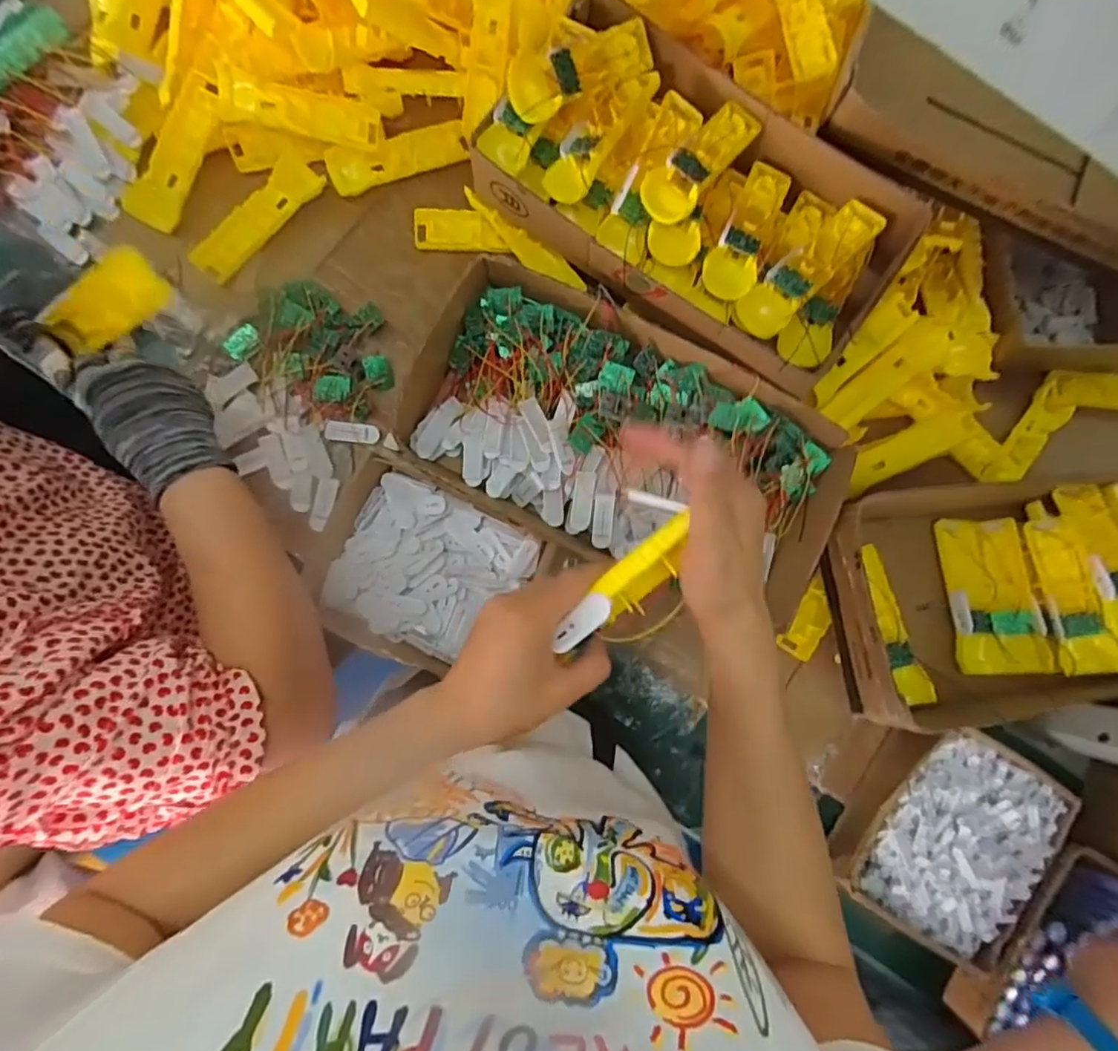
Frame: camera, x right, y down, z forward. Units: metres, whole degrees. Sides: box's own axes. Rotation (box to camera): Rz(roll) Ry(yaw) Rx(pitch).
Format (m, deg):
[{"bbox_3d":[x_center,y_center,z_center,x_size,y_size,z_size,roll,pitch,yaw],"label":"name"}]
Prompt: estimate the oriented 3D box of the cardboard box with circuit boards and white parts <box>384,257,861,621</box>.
[{"bbox_3d":[0.064,-0.079,0.605,0.426,0.072,0.227,28,82,-1],"label":"cardboard box with circuit boards and white parts"}]

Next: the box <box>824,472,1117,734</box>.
[{"bbox_3d":[0.476,0.070,0.626,0.382,0.089,0.230,-5,84,-5],"label":"box"}]

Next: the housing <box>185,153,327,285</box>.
[{"bbox_3d":[-0.326,-0.332,0.643,0.040,0.030,0.160,40,82,1],"label":"housing"}]

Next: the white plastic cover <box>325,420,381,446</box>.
[{"bbox_3d":[-0.223,-0.101,0.644,0.055,0.005,0.022,5,111,-15],"label":"white plastic cover"}]

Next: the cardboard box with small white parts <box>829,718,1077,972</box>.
[{"bbox_3d":[0.399,0.320,0.635,0.179,0.098,0.209,30,82,-1],"label":"cardboard box with small white parts"}]

